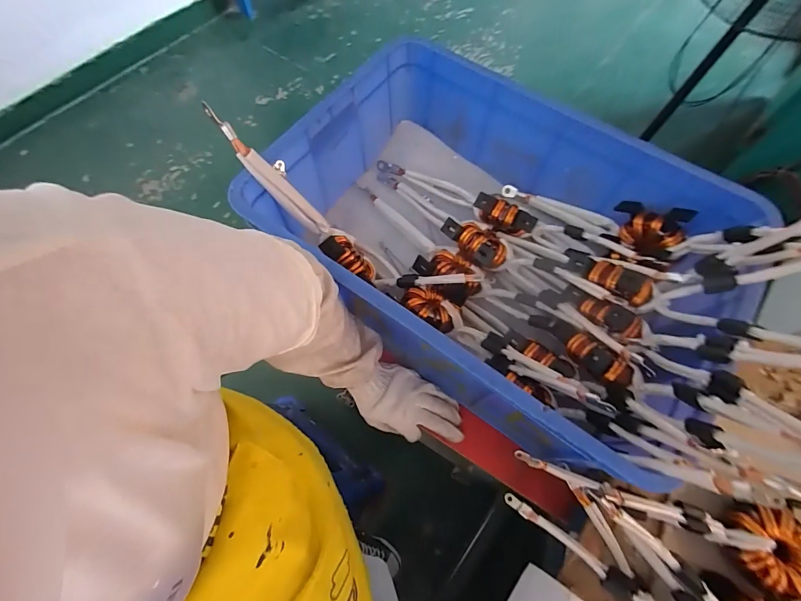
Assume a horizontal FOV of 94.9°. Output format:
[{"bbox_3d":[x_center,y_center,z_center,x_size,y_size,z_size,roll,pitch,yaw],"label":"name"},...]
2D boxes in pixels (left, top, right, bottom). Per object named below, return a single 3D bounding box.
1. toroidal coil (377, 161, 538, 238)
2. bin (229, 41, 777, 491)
[{"bbox_3d":[0.089,-0.193,0.648,0.320,0.069,0.054,34,70,26],"label":"toroidal coil"},{"bbox_3d":[0.125,-0.094,0.561,0.597,0.200,0.418,34,70,13],"label":"bin"}]

